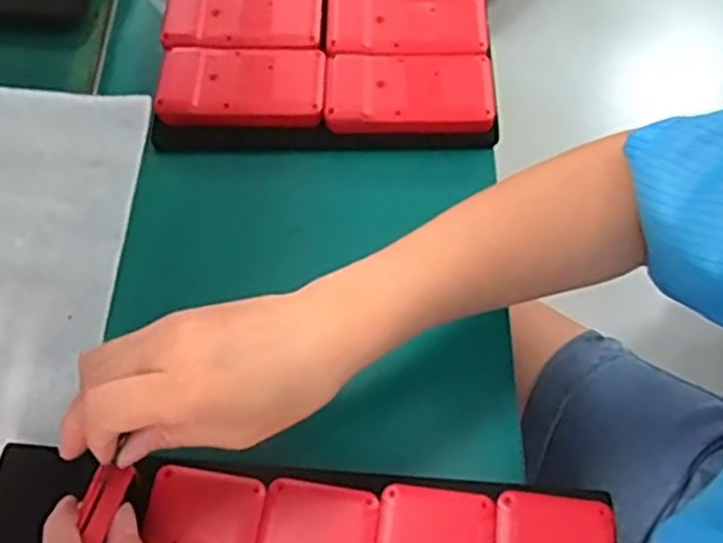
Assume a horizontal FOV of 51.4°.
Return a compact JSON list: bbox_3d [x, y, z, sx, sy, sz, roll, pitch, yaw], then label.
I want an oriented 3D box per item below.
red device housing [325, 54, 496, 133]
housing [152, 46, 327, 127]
[{"bbox_3d":[0.035,-0.131,0.548,0.118,0.015,0.063,-2,61,1],"label":"red device housing"},{"bbox_3d":[-0.086,-0.137,0.551,0.119,0.017,0.063,0,61,2],"label":"housing"}]

